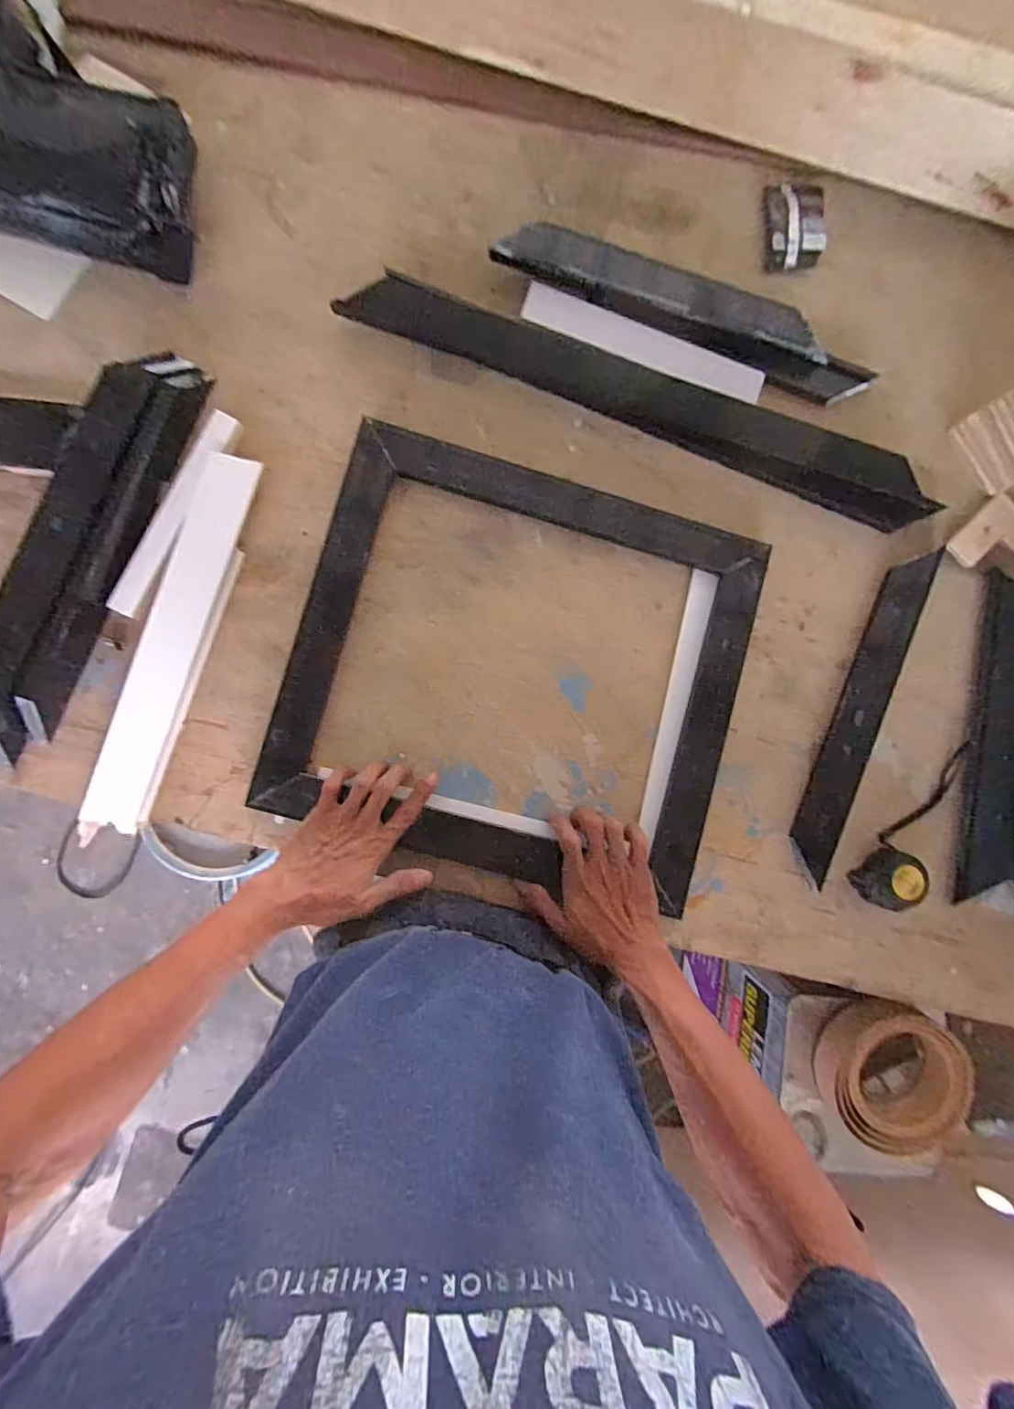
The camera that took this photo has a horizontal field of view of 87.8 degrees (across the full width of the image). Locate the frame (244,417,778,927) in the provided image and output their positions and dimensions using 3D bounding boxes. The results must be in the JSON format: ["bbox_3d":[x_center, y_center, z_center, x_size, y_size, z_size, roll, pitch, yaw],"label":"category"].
[{"bbox_3d":[0.019,-0.036,0.555,0.457,0.025,0.420,16,87,-4],"label":"frame"}]

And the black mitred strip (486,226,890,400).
[{"bbox_3d":[0.203,-0.429,0.577,0.439,0.045,0.057,20,87,-3],"label":"black mitred strip"}]

